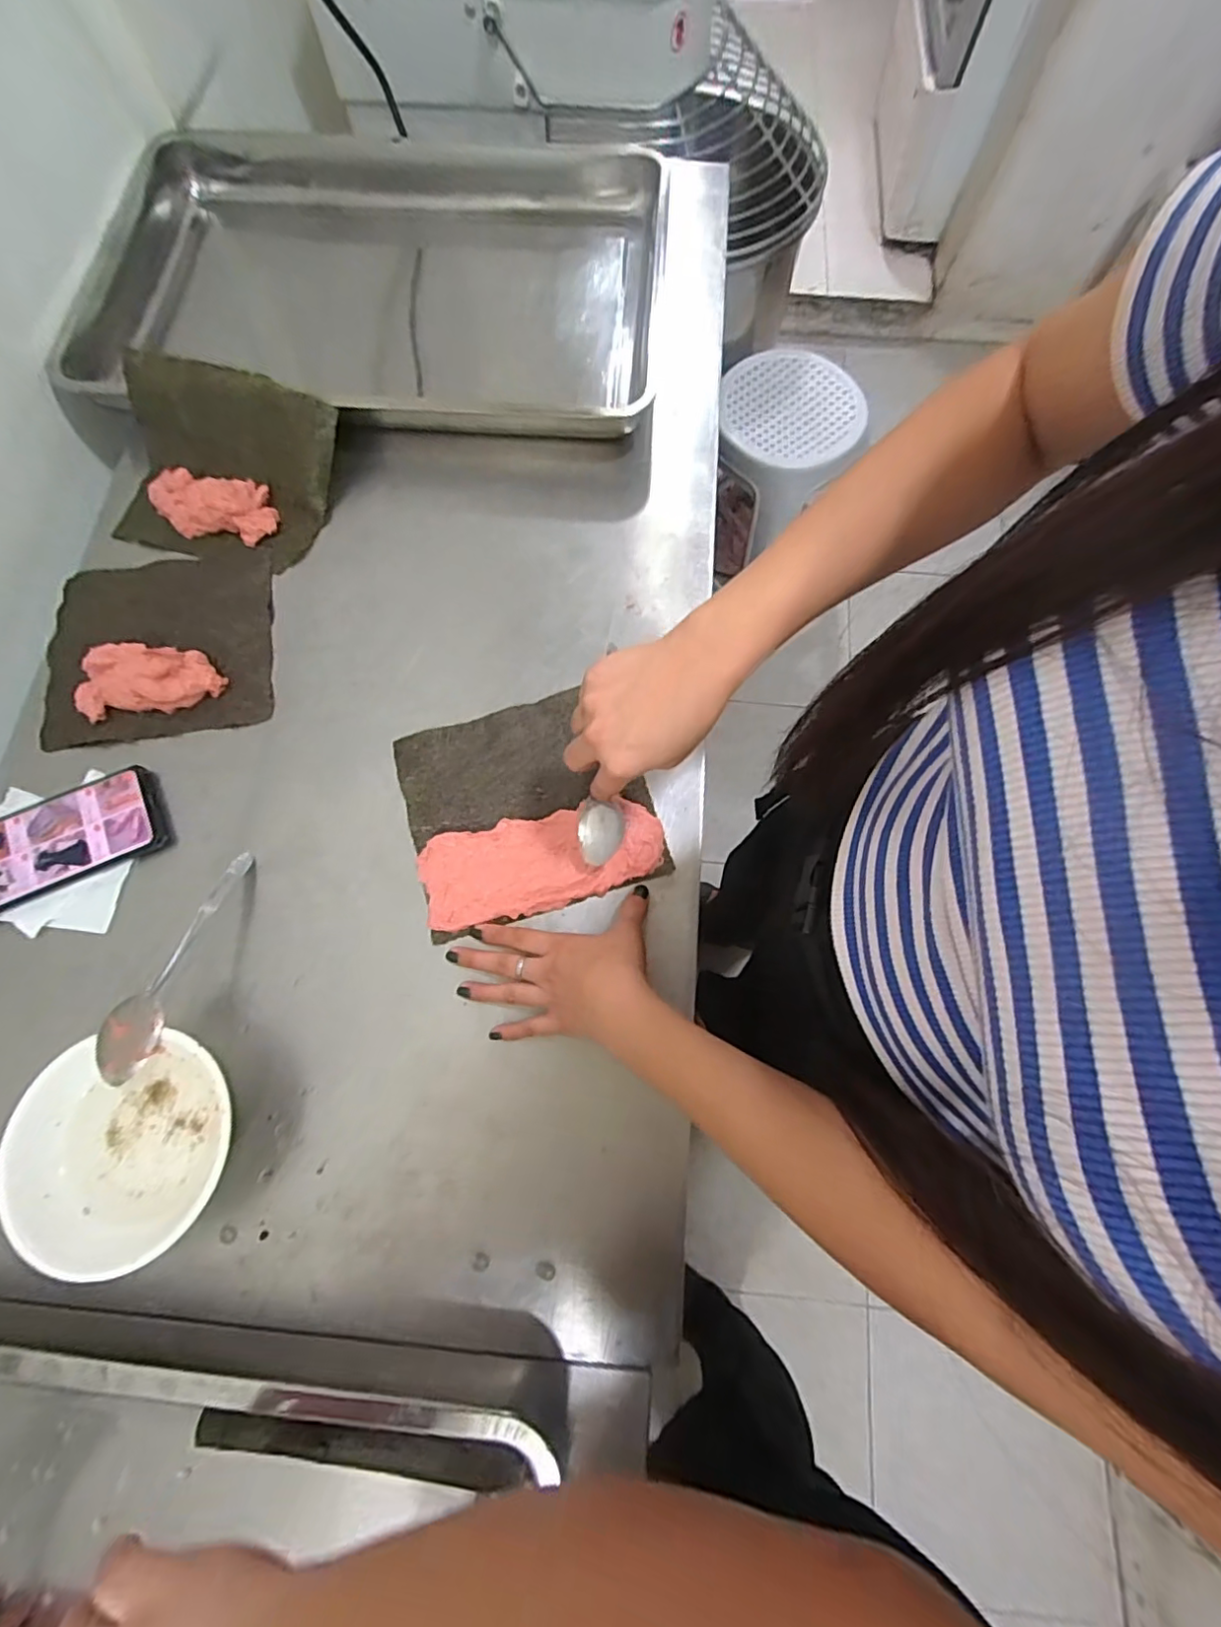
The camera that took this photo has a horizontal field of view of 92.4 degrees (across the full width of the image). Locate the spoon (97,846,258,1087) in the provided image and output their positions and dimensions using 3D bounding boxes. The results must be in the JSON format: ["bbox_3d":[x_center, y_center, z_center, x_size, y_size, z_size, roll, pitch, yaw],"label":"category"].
[{"bbox_3d":[-0.315,0.104,0.431,0.032,0.022,0.173,13,59,4],"label":"spoon"}]

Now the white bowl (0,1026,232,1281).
[{"bbox_3d":[-0.321,0.223,0.399,0.134,0.056,0.131,0,75,0],"label":"white bowl"}]

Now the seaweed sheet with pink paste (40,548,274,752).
[{"bbox_3d":[-0.407,-0.157,0.519,0.192,0.032,0.178,-8,75,-2],"label":"seaweed sheet with pink paste"}]

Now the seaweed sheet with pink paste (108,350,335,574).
[{"bbox_3d":[-0.368,-0.330,0.556,0.188,0.031,0.168,14,94,0],"label":"seaweed sheet with pink paste"}]

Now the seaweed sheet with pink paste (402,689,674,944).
[{"bbox_3d":[-0.068,-0.009,0.485,0.193,0.011,0.176,-16,75,-4],"label":"seaweed sheet with pink paste"}]

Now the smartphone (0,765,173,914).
[{"bbox_3d":[-0.450,0.027,0.474,0.161,0.014,0.077,-27,78,-10],"label":"smartphone"}]

